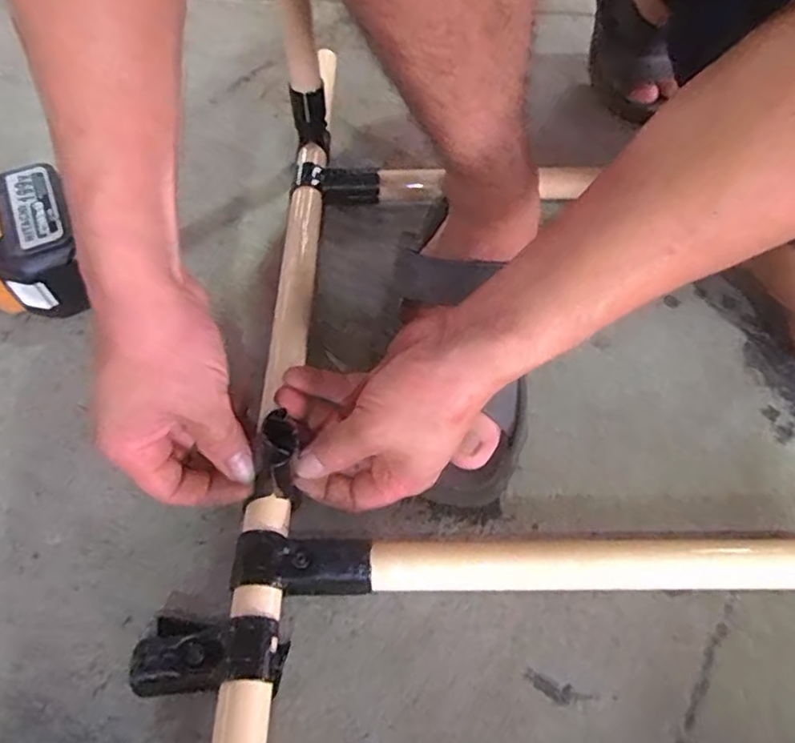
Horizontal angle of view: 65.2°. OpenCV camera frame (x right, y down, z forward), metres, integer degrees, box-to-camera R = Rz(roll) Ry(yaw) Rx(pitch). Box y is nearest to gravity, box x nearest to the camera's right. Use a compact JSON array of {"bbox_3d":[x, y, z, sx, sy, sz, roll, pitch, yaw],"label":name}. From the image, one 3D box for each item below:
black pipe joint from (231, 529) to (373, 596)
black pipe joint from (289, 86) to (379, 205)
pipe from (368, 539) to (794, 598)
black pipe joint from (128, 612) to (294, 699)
[{"bbox_3d":[-0.057,0.117,0.372,0.082,0.037,0.030,2,55,4],"label":"black pipe joint"},{"bbox_3d":[-0.067,-0.196,0.556,0.058,0.075,0.099,-29,59,-17],"label":"black pipe joint"},{"bbox_3d":[0.353,0.113,0.359,0.725,0.037,0.034,0,55,2],"label":"pipe"},{"bbox_3d":[-0.105,0.159,0.349,0.084,0.031,0.040,-2,55,1],"label":"black pipe joint"}]

